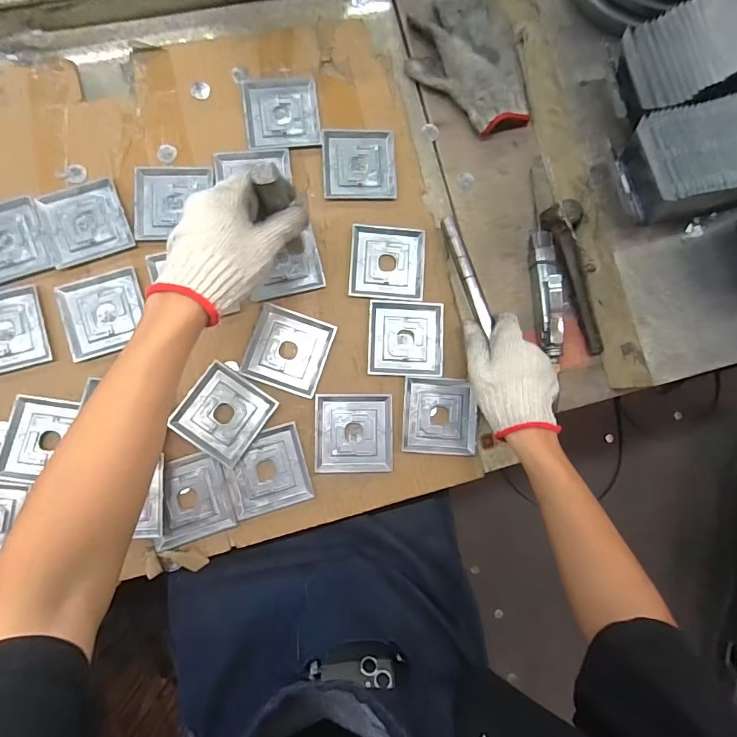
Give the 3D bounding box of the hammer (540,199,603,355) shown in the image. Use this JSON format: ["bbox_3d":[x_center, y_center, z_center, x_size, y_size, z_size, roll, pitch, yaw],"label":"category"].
[{"bbox_3d":[0.262,-0.112,0.515,0.027,0.050,0.189,-17,87,-7],"label":"hammer"}]

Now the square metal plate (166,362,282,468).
[{"bbox_3d":[-0.165,0.052,0.475,0.089,0.006,0.090,35,83,-2],"label":"square metal plate"}]

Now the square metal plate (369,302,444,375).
[{"bbox_3d":[0.046,-0.037,0.507,0.090,0.008,0.091,2,85,-5],"label":"square metal plate"}]

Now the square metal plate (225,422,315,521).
[{"bbox_3d":[-0.116,0.117,0.477,0.087,0.004,0.089,-15,87,-7],"label":"square metal plate"}]

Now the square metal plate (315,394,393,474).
[{"bbox_3d":[-0.017,0.076,0.490,0.090,0.004,0.090,0,85,-6],"label":"square metal plate"}]

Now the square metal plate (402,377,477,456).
[{"bbox_3d":[0.086,0.057,0.496,0.088,0.009,0.088,4,85,-5],"label":"square metal plate"}]

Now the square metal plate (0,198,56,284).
[{"bbox_3d":[-0.417,-0.143,0.477,0.091,0.007,0.084,-19,88,-7],"label":"square metal plate"}]

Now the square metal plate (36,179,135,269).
[{"bbox_3d":[-0.331,-0.172,0.488,0.087,0.004,0.089,-19,88,-7],"label":"square metal plate"}]

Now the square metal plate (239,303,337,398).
[{"bbox_3d":[-0.095,-0.021,0.492,0.090,0.008,0.091,19,84,-4],"label":"square metal plate"}]

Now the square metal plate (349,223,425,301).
[{"bbox_3d":[0.024,-0.130,0.512,0.090,0.005,0.091,3,85,-5],"label":"square metal plate"}]

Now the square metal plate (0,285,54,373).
[{"bbox_3d":[-0.413,-0.042,0.467,0.091,0.004,0.089,-15,87,-7],"label":"square metal plate"}]

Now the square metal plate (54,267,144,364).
[{"bbox_3d":[-0.303,-0.062,0.478,0.087,0.006,0.088,-18,87,-7],"label":"square metal plate"}]

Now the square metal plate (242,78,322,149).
[{"bbox_3d":[-0.108,-0.321,0.522,0.090,0.005,0.092,-6,86,-6],"label":"square metal plate"}]

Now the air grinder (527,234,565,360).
[{"bbox_3d":[0.222,-0.093,0.514,0.030,0.046,0.159,1,85,-6],"label":"air grinder"}]

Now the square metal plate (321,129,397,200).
[{"bbox_3d":[-0.011,-0.258,0.525,0.091,0.005,0.090,-2,86,-6],"label":"square metal plate"}]

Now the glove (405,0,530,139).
[{"bbox_3d":[0.127,-0.402,0.541,0.143,0.021,0.201,-22,88,-7],"label":"glove"}]

